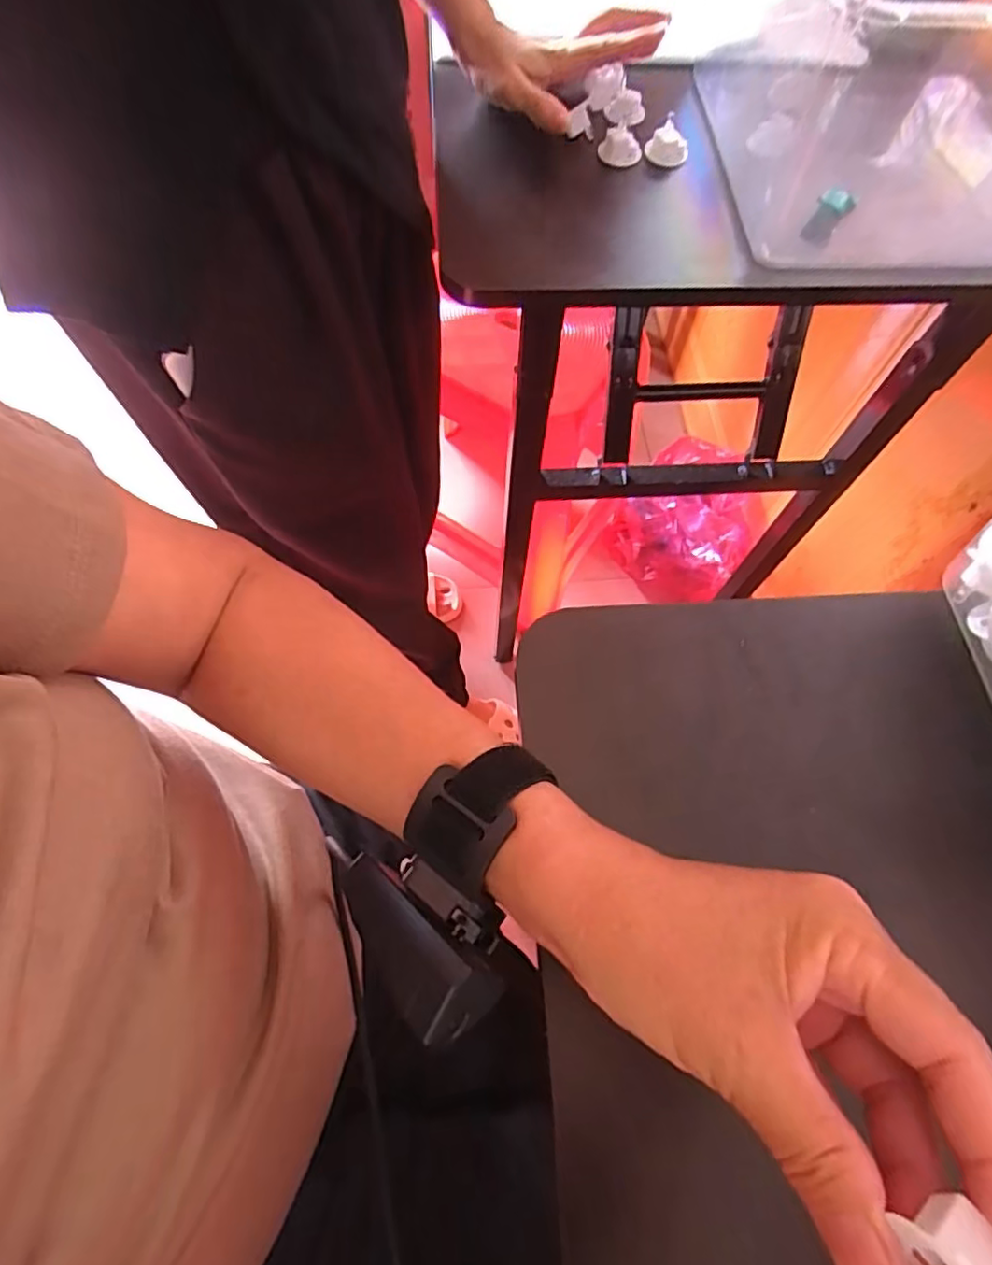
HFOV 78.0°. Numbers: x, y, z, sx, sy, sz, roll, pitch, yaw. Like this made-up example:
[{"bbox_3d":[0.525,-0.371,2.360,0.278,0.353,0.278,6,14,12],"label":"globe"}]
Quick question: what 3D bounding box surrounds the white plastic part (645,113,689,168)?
[{"bbox_3d":[0.134,-0.381,0.478,0.030,0.029,0.019,31,70,10],"label":"white plastic part"}]

